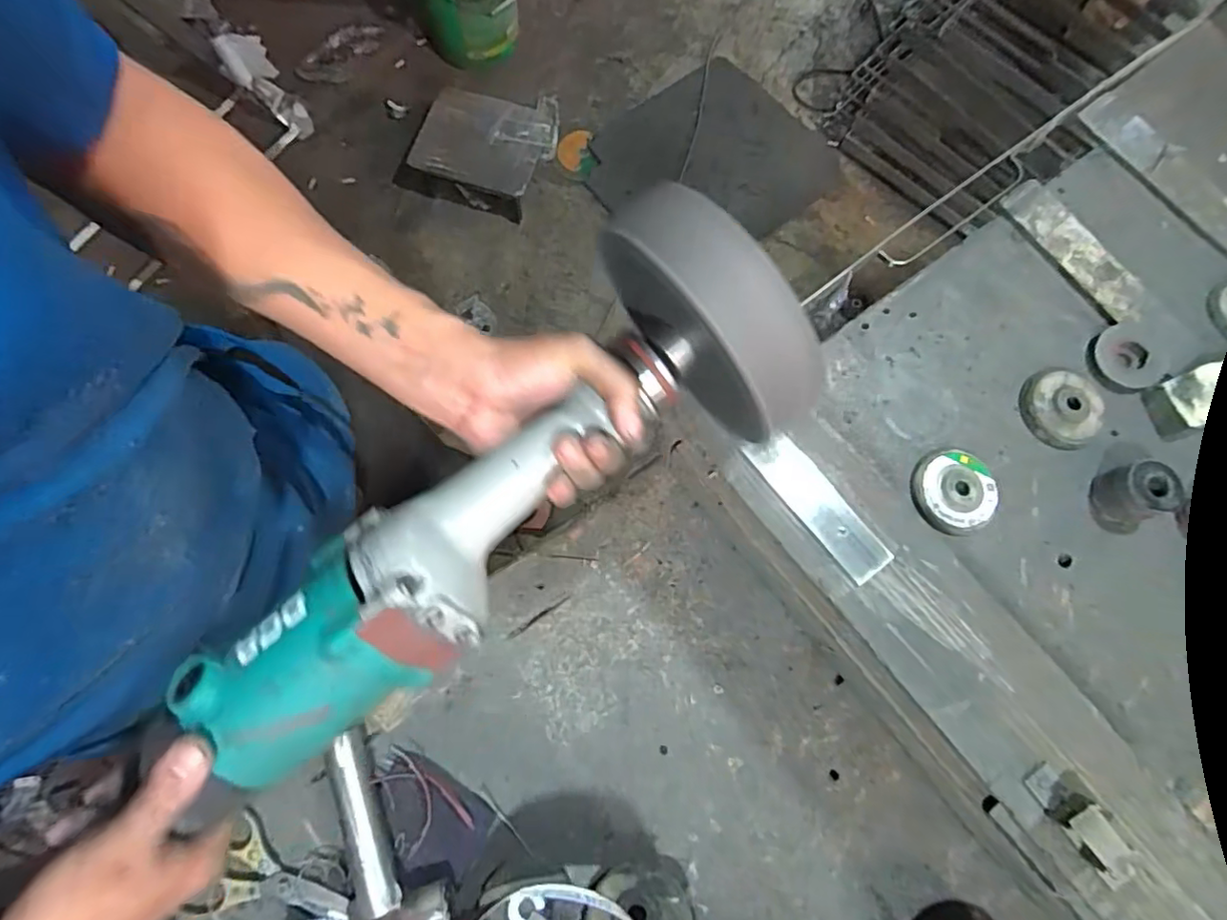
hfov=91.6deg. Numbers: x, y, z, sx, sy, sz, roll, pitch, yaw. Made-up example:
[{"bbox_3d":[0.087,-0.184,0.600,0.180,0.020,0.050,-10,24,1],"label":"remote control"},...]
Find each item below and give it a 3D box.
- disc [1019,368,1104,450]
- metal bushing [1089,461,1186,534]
[{"bbox_3d":[0.472,-0.054,0.629,0.078,0.020,0.088,14,73,2],"label":"disc"},{"bbox_3d":[0.514,0.036,0.587,0.062,0.048,0.059,1,73,-2],"label":"metal bushing"}]

